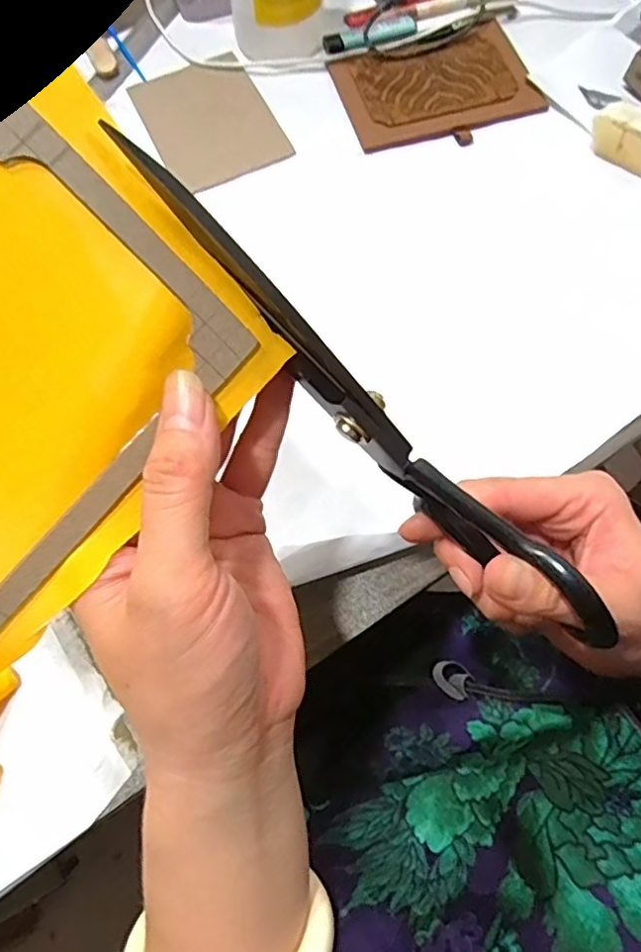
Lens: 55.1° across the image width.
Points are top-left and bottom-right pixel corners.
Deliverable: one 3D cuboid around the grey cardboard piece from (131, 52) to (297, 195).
[{"bbox_3d":[-0.093,-0.295,0.504,0.095,0.006,0.138,-24,68,-8],"label":"grey cardboard piece"}]

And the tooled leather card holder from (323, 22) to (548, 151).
[{"bbox_3d":[0.097,-0.321,0.507,0.154,0.009,0.115,-16,68,-5],"label":"tooled leather card holder"}]

